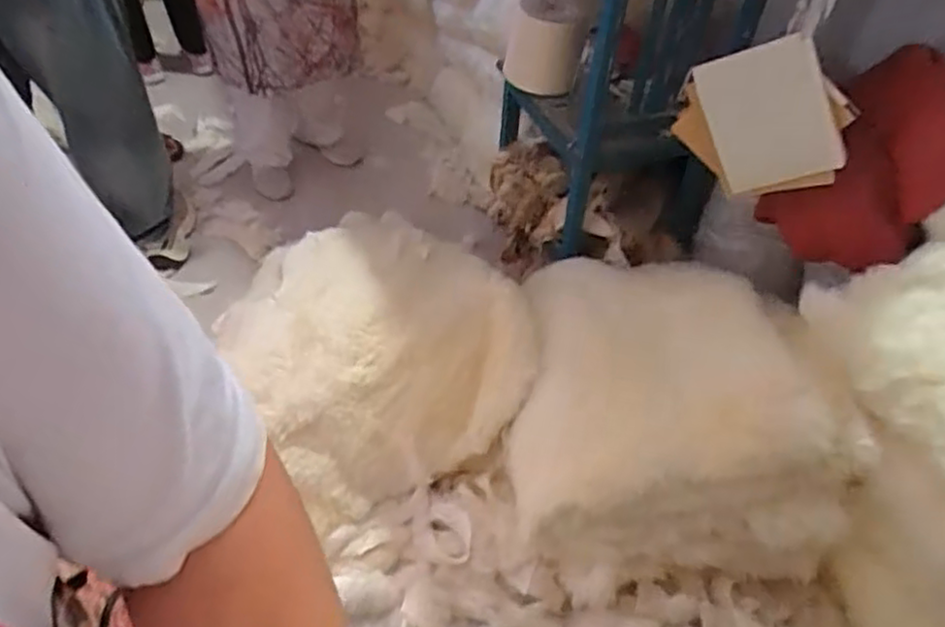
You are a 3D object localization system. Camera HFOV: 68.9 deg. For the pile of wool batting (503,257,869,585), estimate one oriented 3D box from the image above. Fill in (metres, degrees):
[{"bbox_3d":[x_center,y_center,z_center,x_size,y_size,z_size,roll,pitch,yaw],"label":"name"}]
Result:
[{"bbox_3d":[0.351,0.154,1.309,0.541,0.277,0.586,2,49,-2],"label":"pile of wool batting"}]

